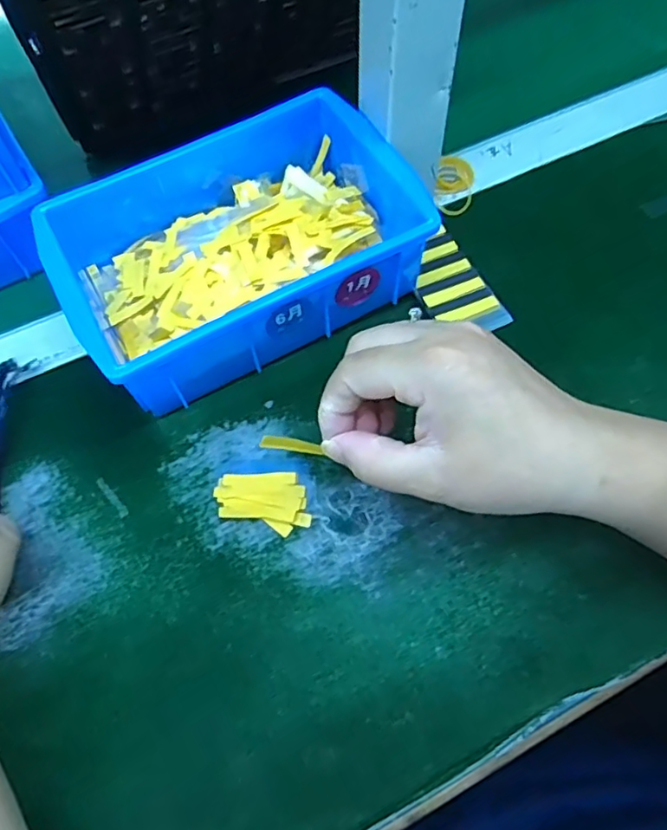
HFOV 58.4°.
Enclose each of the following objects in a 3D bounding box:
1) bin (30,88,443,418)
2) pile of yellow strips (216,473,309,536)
[{"bbox_3d":[-0.060,-0.102,0.363,0.202,0.068,0.152,-29,64,-13],"label":"bin"},{"bbox_3d":[-0.038,0.047,0.317,0.049,0.006,0.032,-2,63,1],"label":"pile of yellow strips"}]

